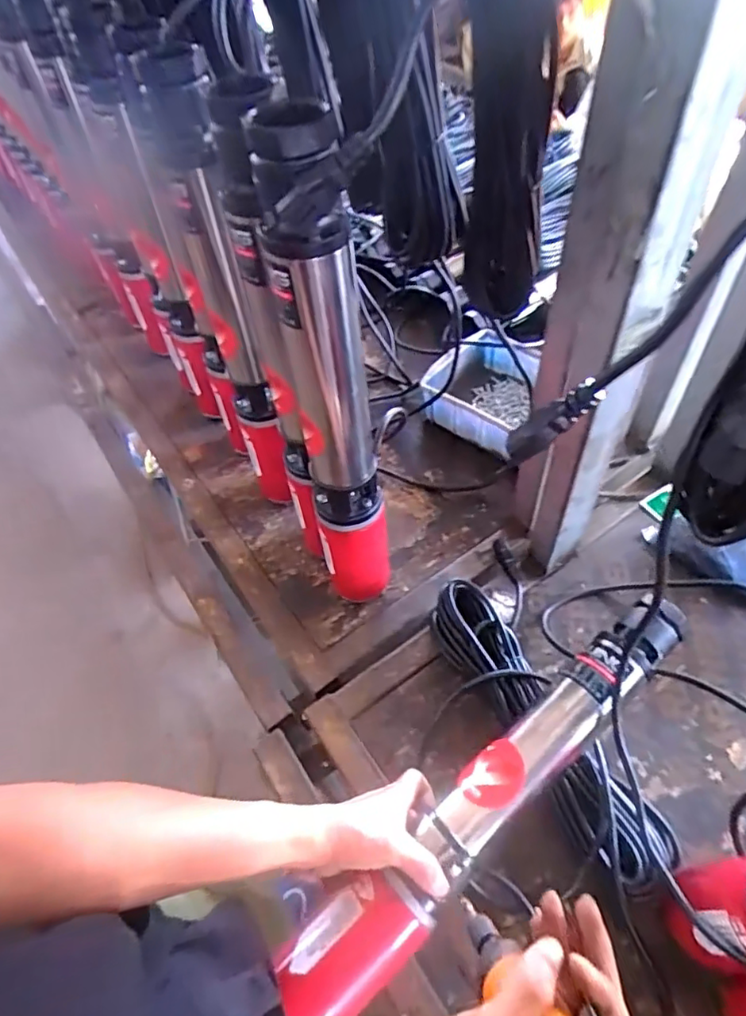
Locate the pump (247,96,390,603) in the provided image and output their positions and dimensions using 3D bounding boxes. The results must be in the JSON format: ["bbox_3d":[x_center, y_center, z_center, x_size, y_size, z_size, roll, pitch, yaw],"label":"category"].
[{"bbox_3d":[-0.036,-0.082,0.522,0.069,0.483,0.090,-9,53,-1],"label":"pump"}]

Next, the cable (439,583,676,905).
[{"bbox_3d":[0.184,0.213,0.594,0.100,0.065,0.337,-26,55,-13],"label":"cable"}]

